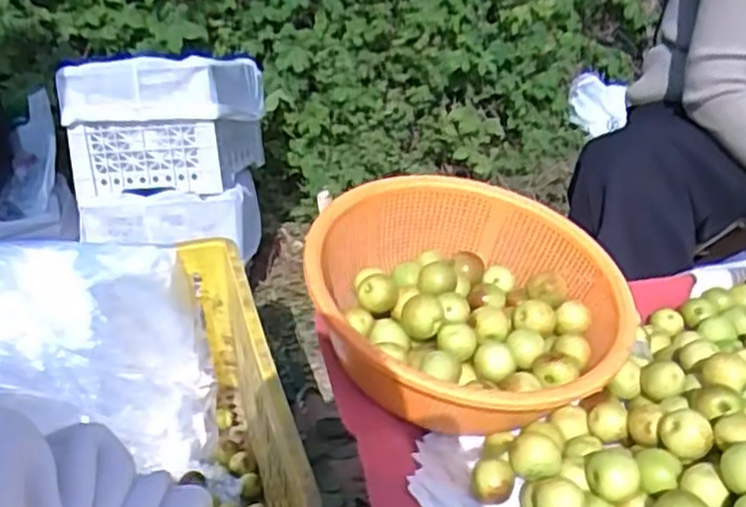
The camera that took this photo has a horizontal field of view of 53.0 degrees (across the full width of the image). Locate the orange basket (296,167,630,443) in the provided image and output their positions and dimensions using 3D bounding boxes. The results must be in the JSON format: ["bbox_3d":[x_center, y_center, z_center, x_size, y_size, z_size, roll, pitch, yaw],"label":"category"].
[{"bbox_3d":[0.077,0.041,0.635,0.255,0.111,0.273,19,33,12],"label":"orange basket"}]

